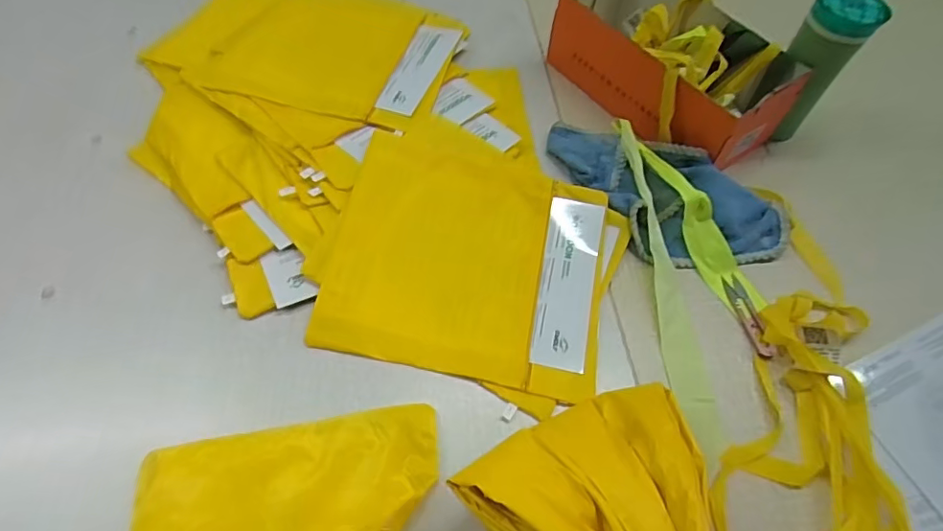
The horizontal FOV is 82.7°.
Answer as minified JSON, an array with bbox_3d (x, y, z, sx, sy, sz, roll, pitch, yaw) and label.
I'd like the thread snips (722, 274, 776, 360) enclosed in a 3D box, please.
[{"bbox_3d":[0.304,0.052,0.586,0.020,0.011,0.101,-7,60,-7],"label":"thread snips"}]

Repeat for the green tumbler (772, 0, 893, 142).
[{"bbox_3d":[0.423,-0.251,0.681,0.069,0.184,0.071,-4,60,-5],"label":"green tumbler"}]

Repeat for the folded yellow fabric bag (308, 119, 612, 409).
[{"bbox_3d":[0.003,-0.025,0.585,0.286,0.031,0.287,12,60,4],"label":"folded yellow fabric bag"}]

